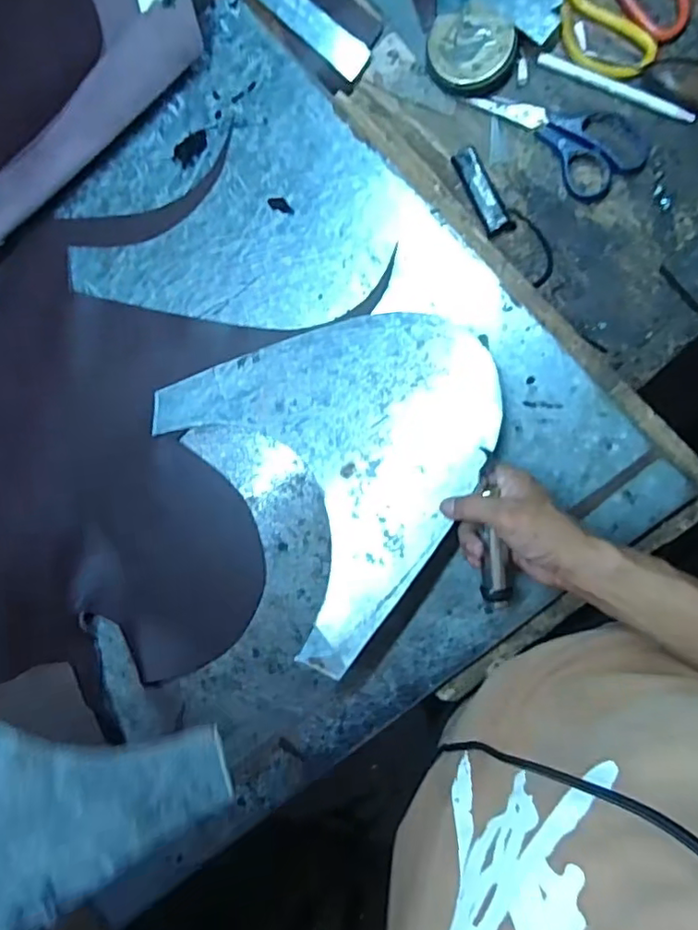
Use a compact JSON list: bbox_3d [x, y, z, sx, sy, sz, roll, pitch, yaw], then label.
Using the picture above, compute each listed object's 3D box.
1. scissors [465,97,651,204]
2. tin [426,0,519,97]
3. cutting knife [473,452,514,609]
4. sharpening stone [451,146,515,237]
[{"bbox_3d":[0.188,-0.301,0.520,0.153,0.010,0.072,39,99,2],"label":"scissors"},{"bbox_3d":[0.108,-0.369,0.523,0.067,0.031,0.072,1,96,7],"label":"tin"},{"bbox_3d":[0.122,0.056,0.499,0.024,0.015,0.139,-7,101,8],"label":"cutting knife"},{"bbox_3d":[0.123,-0.252,0.538,0.024,0.010,0.083,-28,92,9],"label":"sharpening stone"}]

